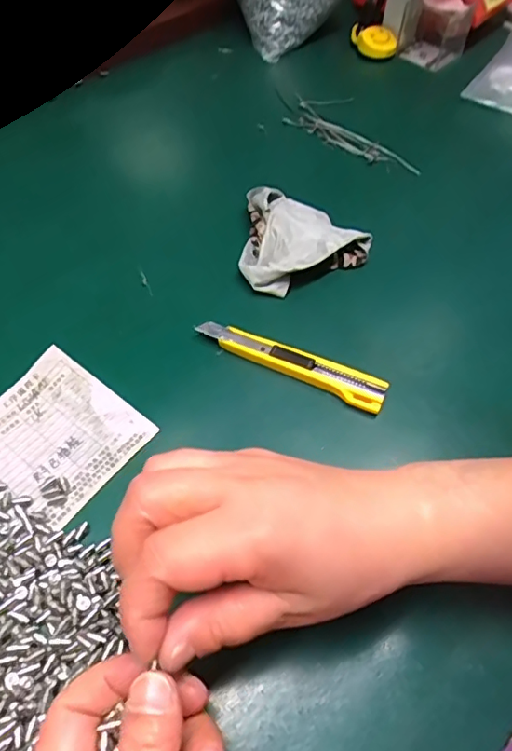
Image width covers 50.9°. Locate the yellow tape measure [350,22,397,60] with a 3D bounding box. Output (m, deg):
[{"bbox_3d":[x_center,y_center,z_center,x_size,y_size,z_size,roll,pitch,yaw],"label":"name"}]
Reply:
[{"bbox_3d":[0.135,-0.382,0.616,0.052,0.018,0.041,10,82,-2],"label":"yellow tape measure"}]

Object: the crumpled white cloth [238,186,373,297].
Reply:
[{"bbox_3d":[0.038,-0.105,0.414,0.096,0.020,0.103,9,54,3],"label":"crumpled white cloth"}]

